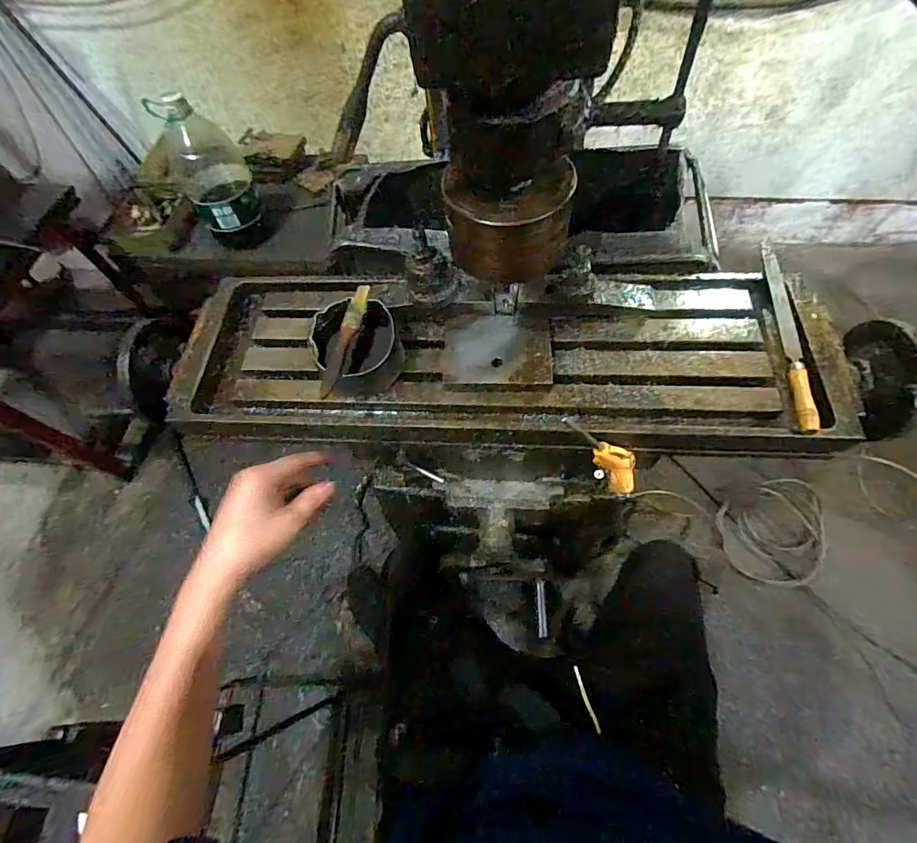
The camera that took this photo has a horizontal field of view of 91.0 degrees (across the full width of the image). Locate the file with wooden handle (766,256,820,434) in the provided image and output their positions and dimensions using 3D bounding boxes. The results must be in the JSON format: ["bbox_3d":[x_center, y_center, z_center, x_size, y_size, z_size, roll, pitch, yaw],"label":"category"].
[{"bbox_3d":[0.395,-0.103,0.535,0.020,0.022,0.262,7,64,7],"label":"file with wooden handle"}]

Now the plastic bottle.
[{"bbox_3d":[-0.638,-0.636,1.179,0.177,0.322,0.156,-28,65,-10],"label":"plastic bottle"}]

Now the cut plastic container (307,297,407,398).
[{"bbox_3d":[-0.122,-0.088,0.543,0.105,0.057,0.110,-22,64,-7],"label":"cut plastic container"}]

